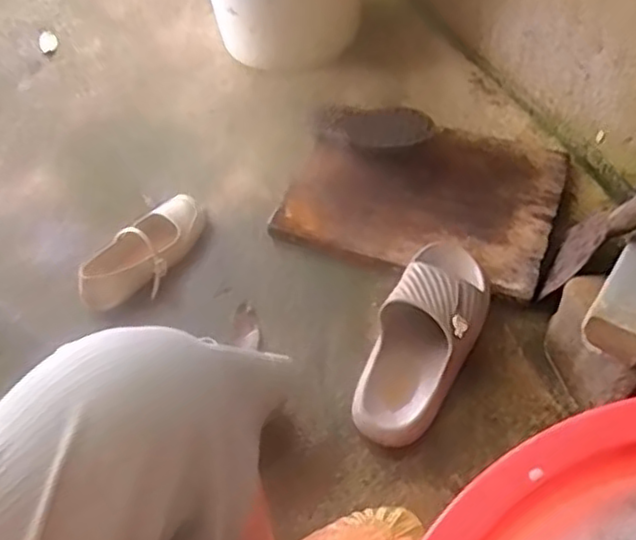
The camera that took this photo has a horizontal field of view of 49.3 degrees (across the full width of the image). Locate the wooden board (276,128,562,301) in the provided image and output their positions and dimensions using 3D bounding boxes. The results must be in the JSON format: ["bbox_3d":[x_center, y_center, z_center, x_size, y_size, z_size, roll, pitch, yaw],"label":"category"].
[{"bbox_3d":[0.151,-0.117,0.986,0.362,0.028,0.270,16,57,17],"label":"wooden board"}]

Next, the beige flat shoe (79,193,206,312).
[{"bbox_3d":[-0.233,-0.022,0.940,0.079,0.057,0.212,30,59,23],"label":"beige flat shoe"}]

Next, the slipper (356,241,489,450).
[{"bbox_3d":[0.126,0.077,0.819,0.104,0.055,0.267,20,68,16],"label":"slipper"}]

